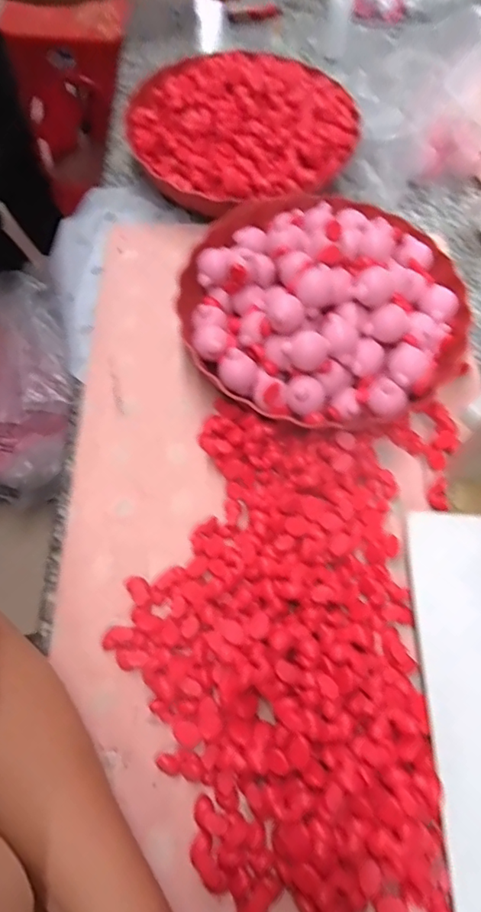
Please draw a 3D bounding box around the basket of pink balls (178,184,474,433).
[{"bbox_3d":[0.069,-0.134,0.429,0.233,0.072,0.233,1,65,-1],"label":"basket of pink balls"}]

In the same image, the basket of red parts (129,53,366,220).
[{"bbox_3d":[0.003,-0.345,0.522,0.233,0.050,0.229,-6,66,-4],"label":"basket of red parts"}]

